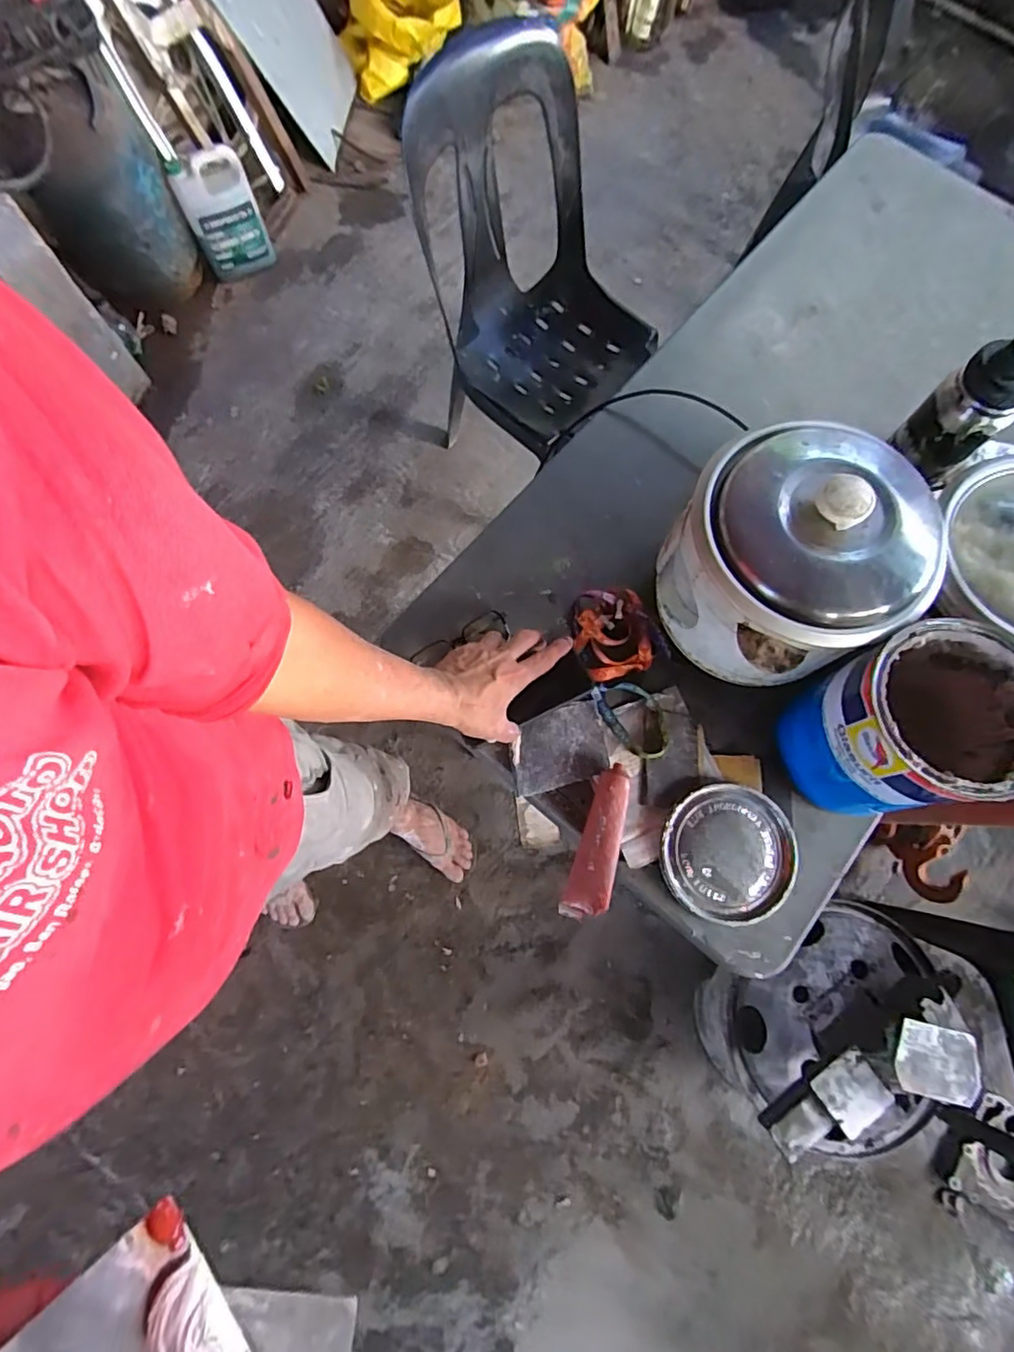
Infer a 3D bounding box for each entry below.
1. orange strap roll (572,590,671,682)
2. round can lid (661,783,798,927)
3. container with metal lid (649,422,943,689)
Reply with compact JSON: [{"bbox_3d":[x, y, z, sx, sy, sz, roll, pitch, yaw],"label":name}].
[{"bbox_3d":[0.134,-0.057,0.713,0.104,0.021,0.108,0,76,-1],"label":"orange strap roll"},{"bbox_3d":[0.250,0.200,0.651,0.148,0.014,0.146,0,76,-1],"label":"round can lid"},{"bbox_3d":[0.297,-0.124,0.608,0.217,0.194,0.219,0,76,-1],"label":"container with metal lid"}]

